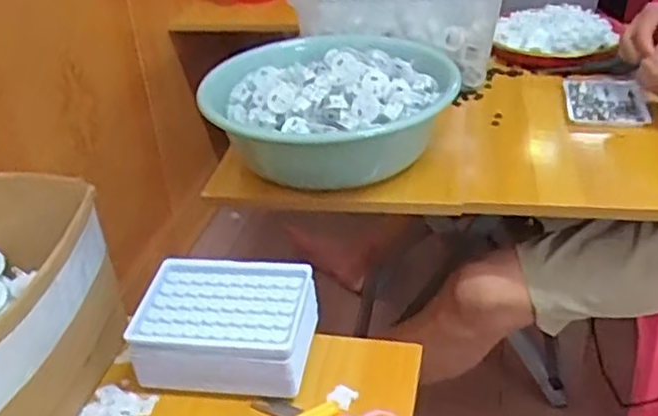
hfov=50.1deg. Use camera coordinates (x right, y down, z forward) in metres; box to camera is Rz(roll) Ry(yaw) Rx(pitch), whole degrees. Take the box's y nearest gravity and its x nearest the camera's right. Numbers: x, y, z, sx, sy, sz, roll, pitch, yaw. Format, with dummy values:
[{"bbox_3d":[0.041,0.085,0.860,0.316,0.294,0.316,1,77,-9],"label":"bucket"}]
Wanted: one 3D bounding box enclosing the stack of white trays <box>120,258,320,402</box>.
[{"bbox_3d":[-0.082,0.096,0.577,0.141,0.054,0.103,2,33,8],"label":"stack of white trays"}]

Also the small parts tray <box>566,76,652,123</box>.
[{"bbox_3d":[0.379,-0.149,0.965,0.101,0.021,0.123,3,33,10],"label":"small parts tray"}]

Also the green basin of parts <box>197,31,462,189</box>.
[{"bbox_3d":[0.006,-0.121,0.850,0.263,0.121,0.281,14,36,25],"label":"green basin of parts"}]

